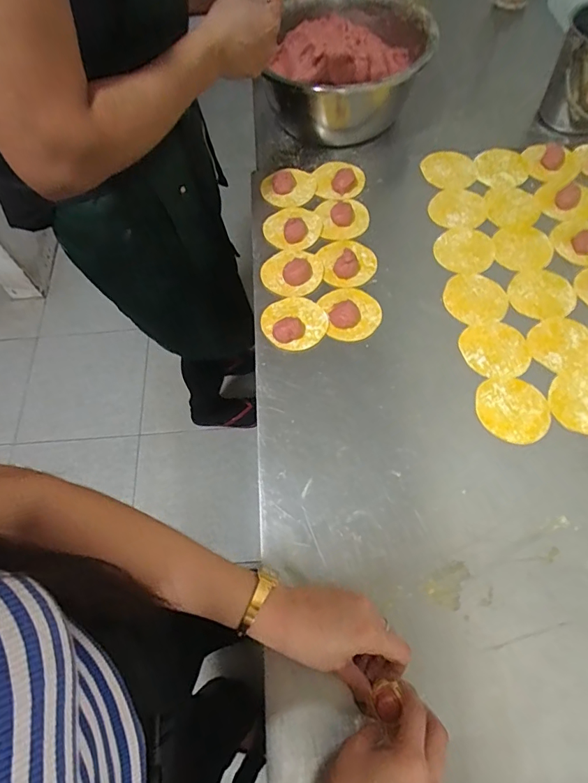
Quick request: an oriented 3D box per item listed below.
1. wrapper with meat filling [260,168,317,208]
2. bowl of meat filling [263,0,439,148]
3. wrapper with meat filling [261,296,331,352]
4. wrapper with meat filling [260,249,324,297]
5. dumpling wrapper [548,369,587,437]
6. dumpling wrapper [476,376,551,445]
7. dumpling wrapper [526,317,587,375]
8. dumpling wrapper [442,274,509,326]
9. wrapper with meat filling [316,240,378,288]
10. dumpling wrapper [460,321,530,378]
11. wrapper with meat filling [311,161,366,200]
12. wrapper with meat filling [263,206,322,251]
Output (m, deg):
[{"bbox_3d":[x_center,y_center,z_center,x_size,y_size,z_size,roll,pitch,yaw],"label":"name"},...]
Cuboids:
[{"bbox_3d":[-0.006,-0.310,0.683,0.081,0.022,0.058,-24,65,-9],"label":"wrapper with meat filling"},{"bbox_3d":[0.086,-0.511,0.715,0.234,0.127,0.205,12,65,9],"label":"bowl of meat filling"},{"bbox_3d":[0.001,-0.093,0.586,0.084,0.018,0.075,-19,64,-7],"label":"wrapper with meat filling"},{"bbox_3d":[-0.002,-0.168,0.619,0.080,0.020,0.074,-1,63,2],"label":"wrapper with meat filling"},{"bbox_3d":[0.341,0.013,0.527,0.078,0.004,0.085,-1,63,2],"label":"dumpling wrapper"},{"bbox_3d":[0.256,0.021,0.528,0.080,0.004,0.082,-1,63,2],"label":"dumpling wrapper"},{"bbox_3d":[0.337,-0.060,0.561,0.088,0.004,0.075,-5,63,0],"label":"dumpling wrapper"},{"bbox_3d":[0.241,-0.123,0.601,0.079,0.004,0.079,-1,63,2],"label":"dumpling wrapper"},{"bbox_3d":[0.074,-0.185,0.617,0.079,0.030,0.074,3,64,4],"label":"wrapper with meat filling"},{"bbox_3d":[0.250,-0.053,0.564,0.080,0.004,0.078,-1,65,2],"label":"dumpling wrapper"},{"bbox_3d":[0.069,-0.320,0.687,0.075,0.019,0.066,1,63,3],"label":"wrapper with meat filling"},{"bbox_3d":[0.003,-0.241,0.650,0.081,0.017,0.076,-1,63,2],"label":"wrapper with meat filling"}]

